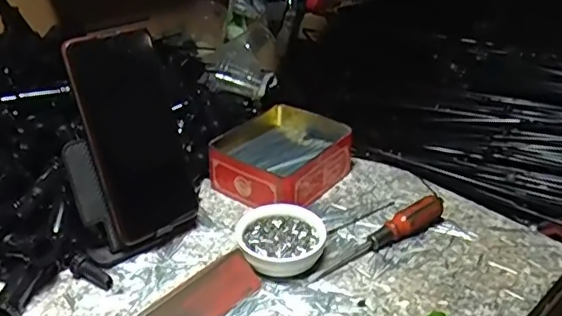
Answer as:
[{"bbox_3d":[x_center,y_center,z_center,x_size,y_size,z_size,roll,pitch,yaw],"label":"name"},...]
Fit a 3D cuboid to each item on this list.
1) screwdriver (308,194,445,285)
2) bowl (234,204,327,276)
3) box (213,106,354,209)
[{"bbox_3d":[0.084,0.067,0.486,0.141,0.023,0.021,-20,37,-29],"label":"screwdriver"},{"bbox_3d":[0.000,0.069,0.475,0.068,0.027,0.068,0,31,0],"label":"bowl"},{"bbox_3d":[-0.002,-0.003,0.574,0.108,0.044,0.121,22,38,32],"label":"box"}]

